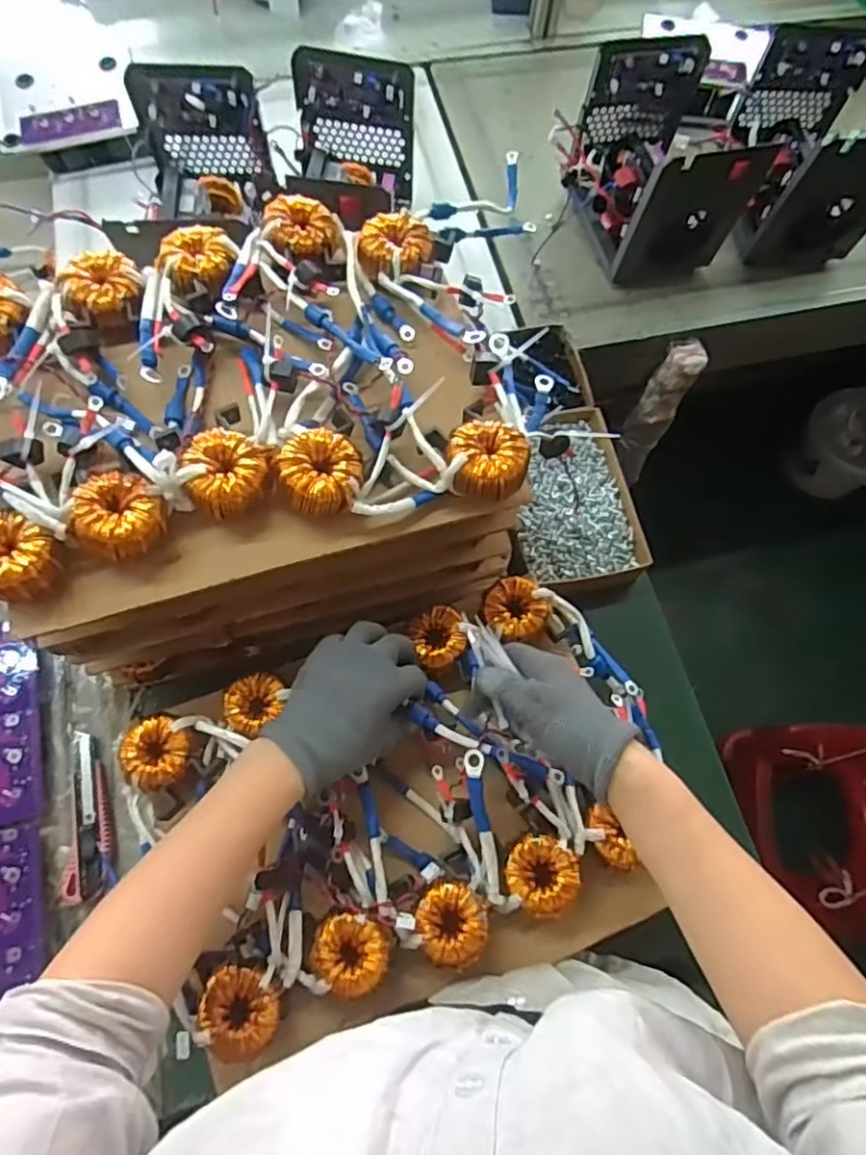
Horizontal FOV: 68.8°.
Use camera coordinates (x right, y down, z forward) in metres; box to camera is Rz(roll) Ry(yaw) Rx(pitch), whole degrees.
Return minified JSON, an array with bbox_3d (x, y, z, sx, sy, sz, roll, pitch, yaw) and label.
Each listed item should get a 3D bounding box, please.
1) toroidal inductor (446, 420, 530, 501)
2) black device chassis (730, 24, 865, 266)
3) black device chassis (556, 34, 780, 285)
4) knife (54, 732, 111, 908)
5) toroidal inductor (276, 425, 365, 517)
[{"bbox_3d":[0.041,-0.090,0.472,0.058,0.025,0.057,1,69,-3],"label":"toroidal inductor"},{"bbox_3d":[0.508,-0.574,0.851,0.159,0.164,0.222,0,69,-3],"label":"black device chassis"},{"bbox_3d":[0.290,-0.539,0.846,0.174,0.196,0.222,-12,70,-8],"label":"black device chassis"},{"bbox_3d":[-0.328,0.227,0.605,0.039,0.016,0.150,-4,70,-3],"label":"knife"},{"bbox_3d":[-0.081,-0.078,0.461,0.059,0.025,0.057,1,69,-3],"label":"toroidal inductor"}]

